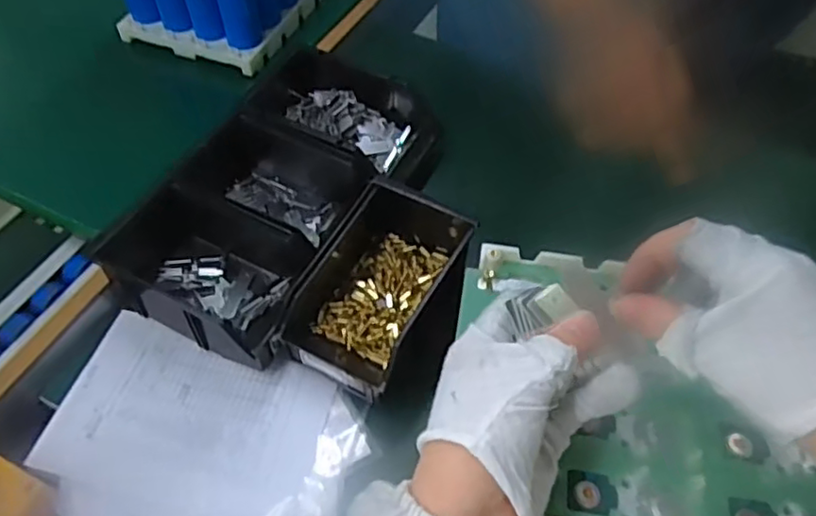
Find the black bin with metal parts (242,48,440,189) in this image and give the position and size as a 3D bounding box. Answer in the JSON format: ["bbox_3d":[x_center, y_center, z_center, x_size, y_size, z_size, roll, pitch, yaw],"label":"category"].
[{"bbox_3d":[-0.064,-0.142,0.673,0.191,0.070,0.135,24,57,17],"label":"black bin with metal parts"}]

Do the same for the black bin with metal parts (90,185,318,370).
[{"bbox_3d":[-0.169,0.013,0.558,0.161,0.060,0.103,20,55,14],"label":"black bin with metal parts"}]

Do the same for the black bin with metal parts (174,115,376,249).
[{"bbox_3d":[-0.119,-0.066,0.612,0.150,0.068,0.126,20,55,15],"label":"black bin with metal parts"}]

